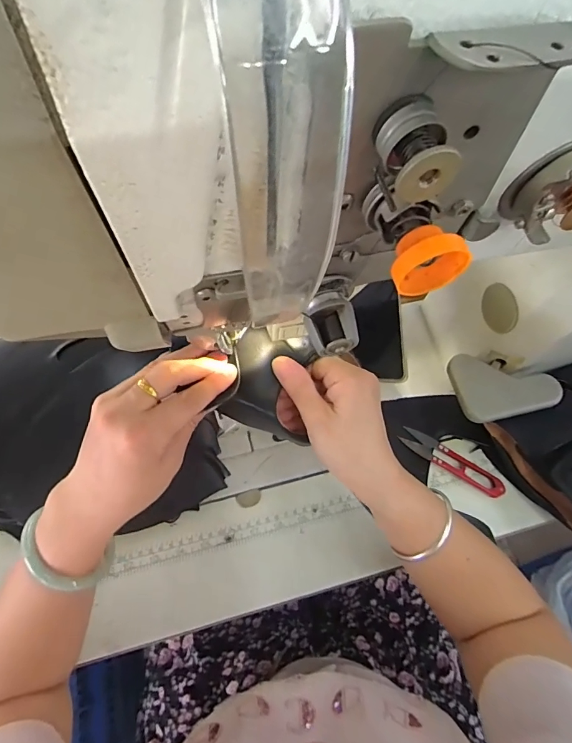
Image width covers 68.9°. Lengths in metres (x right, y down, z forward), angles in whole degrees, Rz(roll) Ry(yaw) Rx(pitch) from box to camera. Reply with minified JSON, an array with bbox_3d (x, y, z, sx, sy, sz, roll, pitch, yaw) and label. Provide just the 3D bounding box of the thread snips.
[{"bbox_3d":[0.184,0.099,0.464,0.117,0.009,0.026,30,63,15],"label":"thread snips"}]

